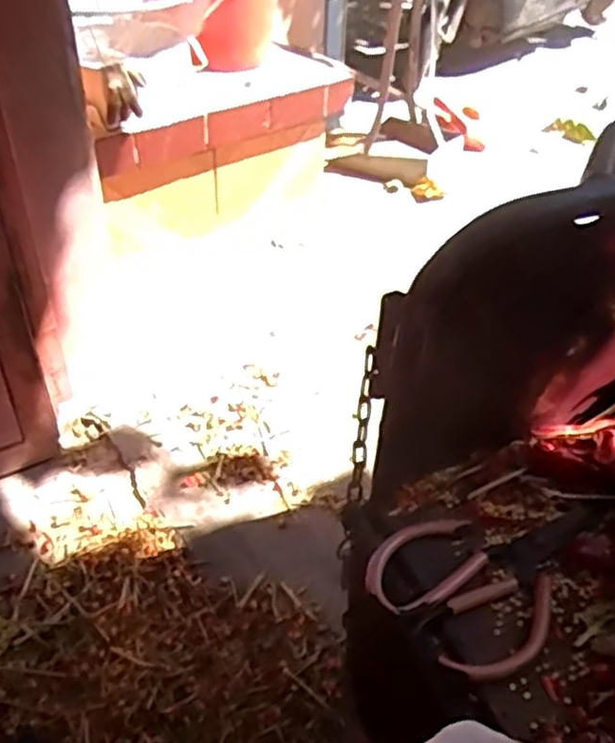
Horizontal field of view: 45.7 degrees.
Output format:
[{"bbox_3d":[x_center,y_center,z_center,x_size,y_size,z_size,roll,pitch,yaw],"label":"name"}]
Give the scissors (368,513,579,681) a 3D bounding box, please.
[{"bbox_3d":[0.117,0.125,0.475,0.151,0.013,0.109,-32,51,-33],"label":"scissors"}]

